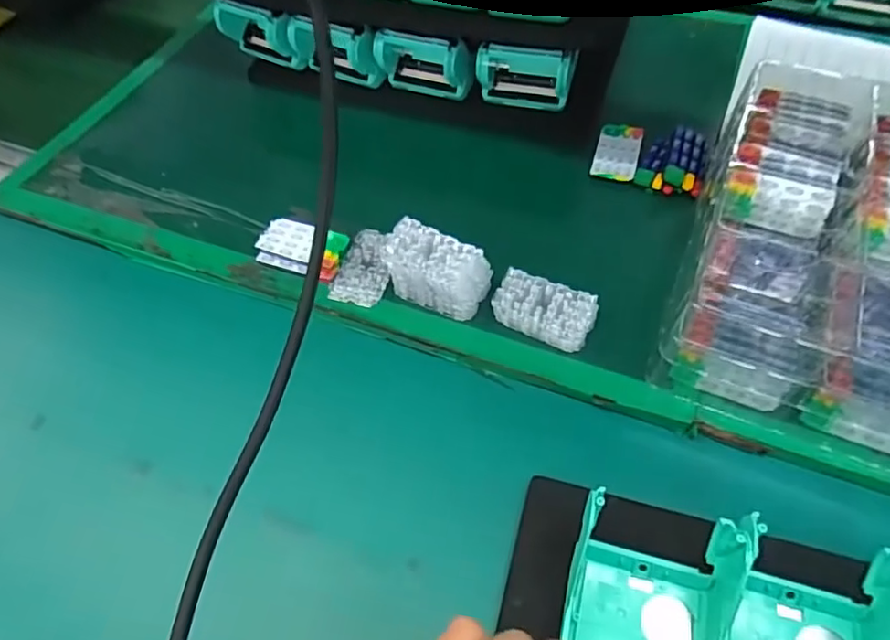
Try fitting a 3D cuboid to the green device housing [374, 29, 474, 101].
[{"bbox_3d":[-0.018,-0.230,0.553,0.083,0.063,0.038,15,57,13],"label":"green device housing"}]

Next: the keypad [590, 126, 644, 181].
[{"bbox_3d":[0.149,-0.145,0.526,0.037,0.004,0.061,11,60,17],"label":"keypad"}]

